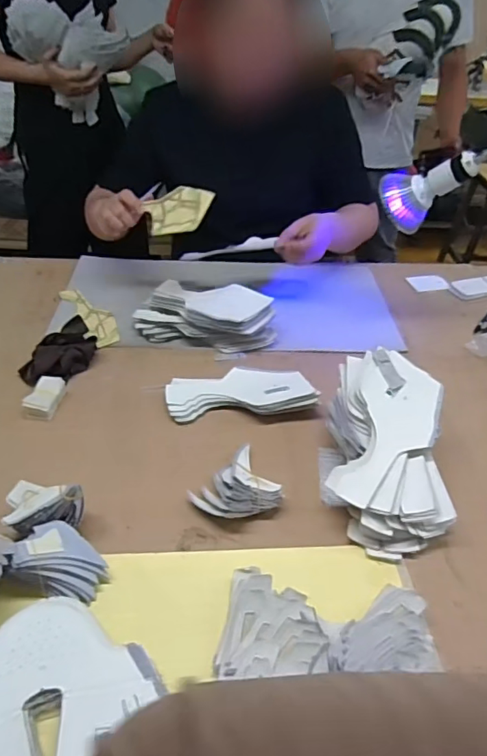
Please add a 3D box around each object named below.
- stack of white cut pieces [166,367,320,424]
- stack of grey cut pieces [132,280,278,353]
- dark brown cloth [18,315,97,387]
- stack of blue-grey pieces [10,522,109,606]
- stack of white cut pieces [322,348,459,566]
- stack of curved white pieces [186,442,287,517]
[{"bbox_3d":[-0.003,0.019,0.710,0.197,0.035,0.090,1,39,-3],"label":"stack of white cut pieces"},{"bbox_3d":[-0.062,-0.101,0.821,0.220,0.071,0.103,15,40,13],"label":"stack of grey cut pieces"},{"bbox_3d":[-0.265,-0.038,0.743,0.069,0.055,0.110,27,44,26],"label":"dark brown cloth"},{"bbox_3d":[-0.174,0.175,0.492,0.079,0.051,0.060,17,41,16],"label":"stack of blue-grey pieces"},{"bbox_3d":[0.158,0.080,0.585,0.124,0.115,0.201,5,39,2],"label":"stack of white cut pieces"},{"bbox_3d":[-0.003,0.125,0.582,0.088,0.034,0.081,-28,49,-33],"label":"stack of curved white pieces"}]

